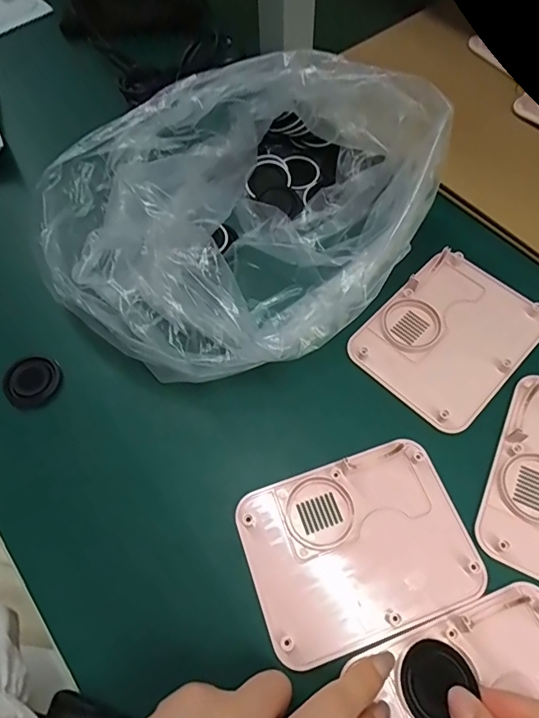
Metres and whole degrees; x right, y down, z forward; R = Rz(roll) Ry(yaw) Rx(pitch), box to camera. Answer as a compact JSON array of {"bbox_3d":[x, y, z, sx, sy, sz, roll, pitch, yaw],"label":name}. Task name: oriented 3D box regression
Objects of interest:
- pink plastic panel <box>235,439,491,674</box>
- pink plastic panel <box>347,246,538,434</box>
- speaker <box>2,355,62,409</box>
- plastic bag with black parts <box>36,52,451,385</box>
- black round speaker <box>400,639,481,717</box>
[{"bbox_3d":[0.052,0.108,0.277,0.126,0.010,0.096,-17,63,-7],"label":"pink plastic panel"},{"bbox_3d":[0.127,-0.017,0.335,0.095,0.008,0.122,41,71,20],"label":"pink plastic panel"},{"bbox_3d":[-0.167,0.016,0.336,0.039,0.012,0.032,-41,68,-18],"label":"speaker"},{"bbox_3d":[-0.028,-0.112,0.335,0.253,0.103,0.236,-40,68,-17],"label":"plastic bag with black parts"},{"bbox_3d":[0.082,0.162,0.240,0.036,0.008,0.031,-49,52,-8],"label":"black round speaker"}]

